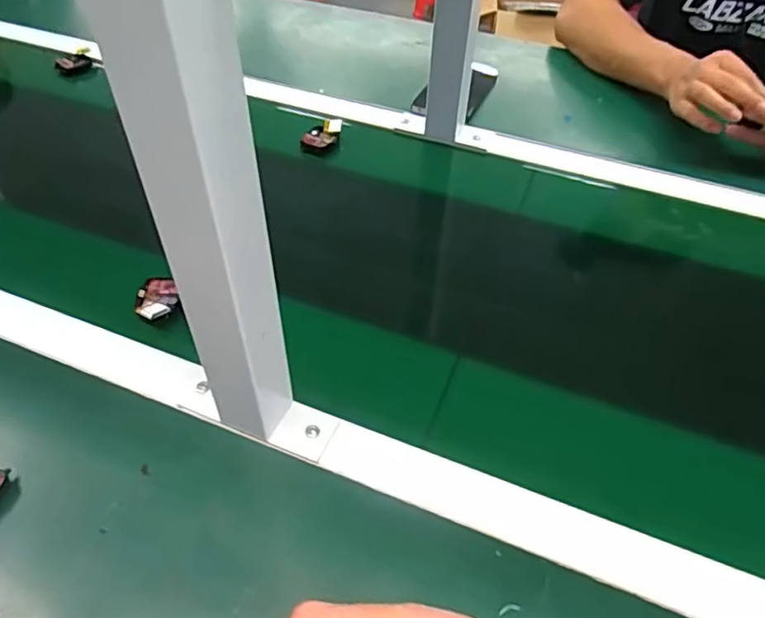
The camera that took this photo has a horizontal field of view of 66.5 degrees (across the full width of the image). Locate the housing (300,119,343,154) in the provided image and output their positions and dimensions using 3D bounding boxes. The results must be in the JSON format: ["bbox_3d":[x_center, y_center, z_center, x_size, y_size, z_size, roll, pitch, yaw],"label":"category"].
[{"bbox_3d":[-0.072,-0.205,0.697,0.051,0.034,0.013,-21,51,-18],"label":"housing"}]

